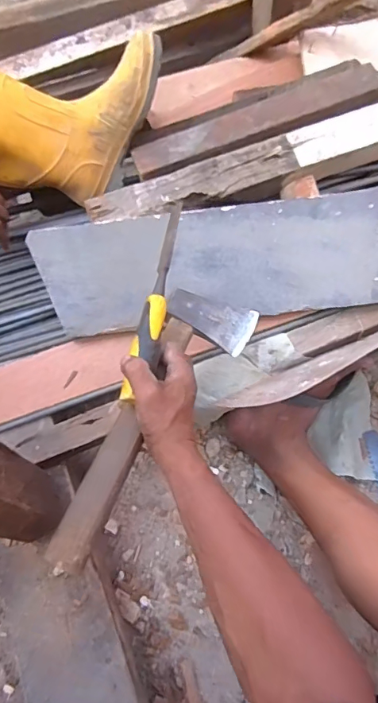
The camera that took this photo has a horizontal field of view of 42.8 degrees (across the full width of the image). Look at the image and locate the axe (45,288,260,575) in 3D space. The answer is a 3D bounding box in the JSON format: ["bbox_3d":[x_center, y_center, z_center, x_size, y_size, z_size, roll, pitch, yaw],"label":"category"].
[{"bbox_3d":[-0.028,0.076,0.516,0.100,0.028,0.330,20,68,11],"label":"axe"}]

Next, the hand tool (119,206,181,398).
[{"bbox_3d":[-0.035,-0.058,0.537,0.026,0.022,0.239,9,69,7],"label":"hand tool"}]

